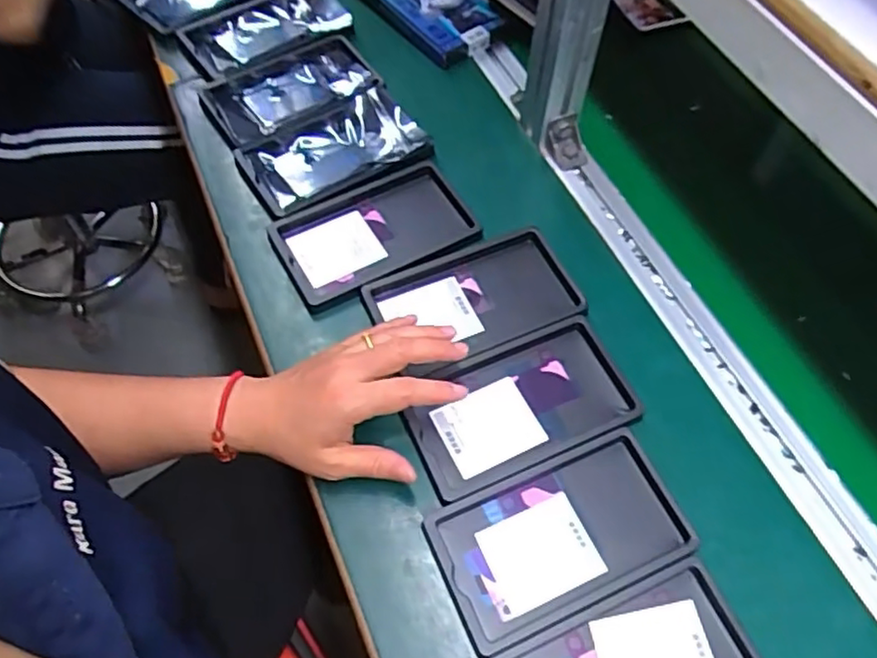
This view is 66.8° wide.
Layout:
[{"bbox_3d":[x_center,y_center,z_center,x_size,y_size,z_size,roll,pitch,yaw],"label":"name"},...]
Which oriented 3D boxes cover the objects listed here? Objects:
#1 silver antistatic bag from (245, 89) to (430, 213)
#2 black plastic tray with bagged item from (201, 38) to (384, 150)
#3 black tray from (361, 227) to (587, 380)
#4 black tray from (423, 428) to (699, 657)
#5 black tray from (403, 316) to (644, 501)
[{"bbox_3d":[-0.091,-0.168,0.607,0.147,0.017,0.089,-24,63,-17],"label":"silver antistatic bag"},{"bbox_3d":[-0.143,-0.234,0.652,0.163,0.021,0.099,-30,65,-19],"label":"black plastic tray with bagged item"},{"bbox_3d":[0.032,-0.025,0.528,0.157,0.012,0.098,-23,63,-16],"label":"black tray"},{"bbox_3d":[0.081,0.136,0.440,0.163,0.009,0.094,-20,62,-14],"label":"black tray"},{"bbox_3d":[0.057,0.055,0.488,0.159,0.020,0.093,-20,62,-14],"label":"black tray"}]

